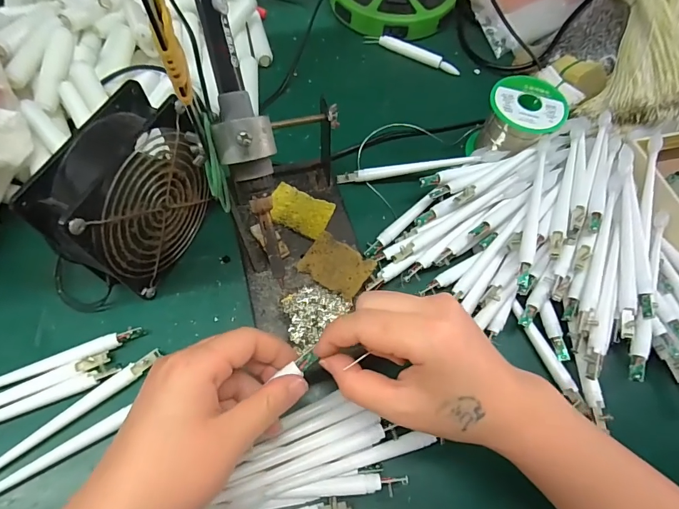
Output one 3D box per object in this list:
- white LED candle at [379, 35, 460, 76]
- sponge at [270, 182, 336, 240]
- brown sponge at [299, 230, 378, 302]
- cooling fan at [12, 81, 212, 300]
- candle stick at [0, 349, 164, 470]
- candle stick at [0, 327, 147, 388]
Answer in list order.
[{"bbox_3d":[0.095,-0.238,0.454,0.101,0.009,0.011,27,66,9],"label":"white LED candle"},{"bbox_3d":[-0.036,-0.038,0.342,0.056,0.006,0.039,22,65,7],"label":"sponge"},{"bbox_3d":[-0.003,0.009,0.317,0.055,0.012,0.039,32,67,11],"label":"brown sponge"},{"bbox_3d":[-0.150,-0.039,0.284,0.046,0.126,0.115,25,65,8],"label":"cooling fan"},{"bbox_3d":[-0.198,0.116,0.266,0.151,0.008,0.014,-37,72,-19],"label":"candle stick"},{"bbox_3d":[-0.226,0.086,0.282,0.155,0.011,0.011,-20,67,-13],"label":"candle stick"}]

